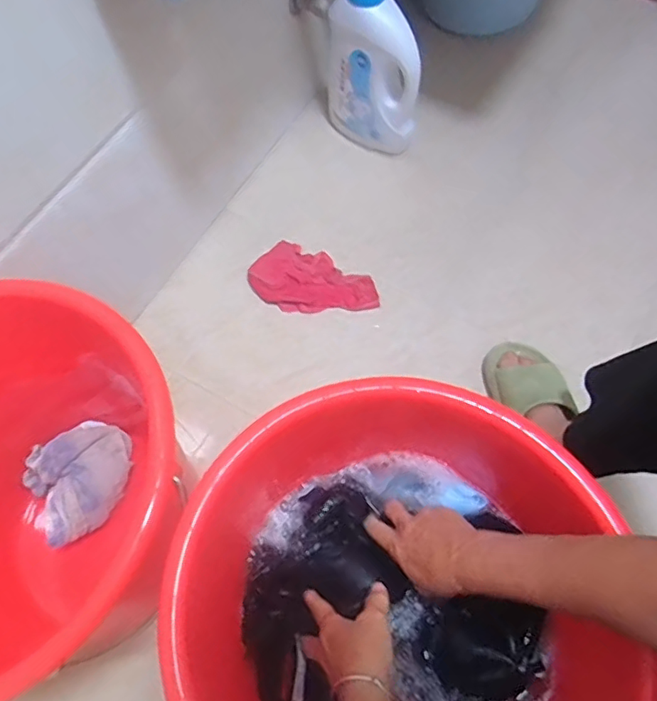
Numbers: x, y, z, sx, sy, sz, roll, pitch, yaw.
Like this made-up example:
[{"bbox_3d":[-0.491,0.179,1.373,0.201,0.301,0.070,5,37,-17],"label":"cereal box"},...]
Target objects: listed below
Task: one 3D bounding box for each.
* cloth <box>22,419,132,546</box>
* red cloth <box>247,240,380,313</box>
[{"bbox_3d":[-0.322,0.165,0.731,0.148,0.065,0.128,-32,68,-13],"label":"cloth"},{"bbox_3d":[-0.022,-0.110,0.909,0.197,0.031,0.111,27,69,14],"label":"red cloth"}]

